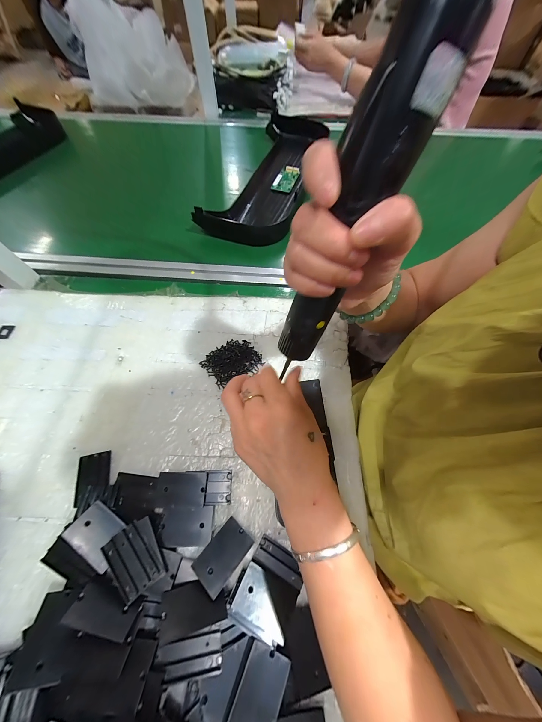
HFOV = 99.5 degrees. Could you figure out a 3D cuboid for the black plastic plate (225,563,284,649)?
[{"bbox_3d":[-0.010,0.229,0.217,0.054,0.005,0.042,27,49,11],"label":"black plastic plate"}]

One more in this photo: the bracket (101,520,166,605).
[{"bbox_3d":[-0.133,0.191,0.219,0.034,0.006,0.057,-38,70,-19],"label":"bracket"}]

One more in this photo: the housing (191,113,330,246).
[{"bbox_3d":[0.016,-0.462,0.565,0.180,0.058,0.540,18,64,8],"label":"housing"}]

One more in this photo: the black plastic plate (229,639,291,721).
[{"bbox_3d":[-0.010,0.273,0.185,0.035,0.006,0.057,26,57,6],"label":"black plastic plate"}]

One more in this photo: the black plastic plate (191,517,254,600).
[{"bbox_3d":[-0.049,0.199,0.236,0.036,0.006,0.054,34,46,23],"label":"black plastic plate"}]

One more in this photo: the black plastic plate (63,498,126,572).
[{"bbox_3d":[-0.173,0.174,0.231,0.053,0.004,0.036,36,48,8],"label":"black plastic plate"}]

